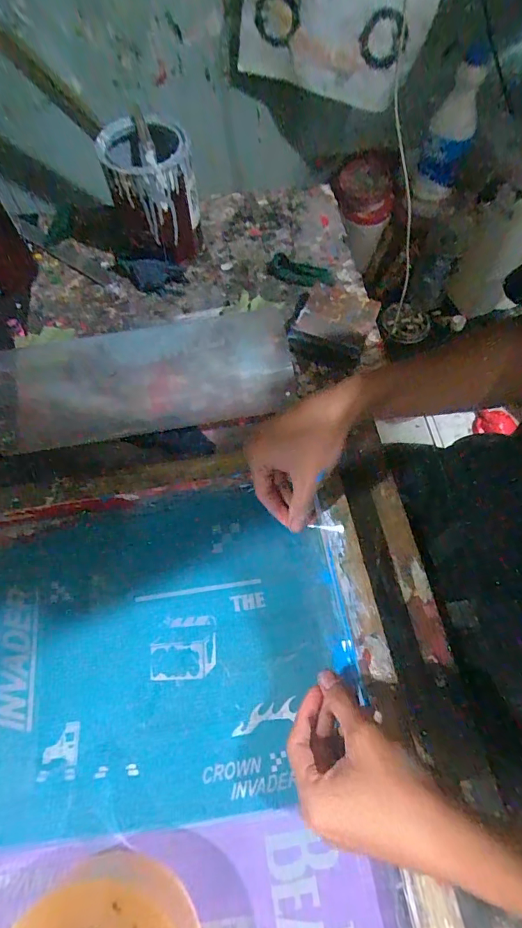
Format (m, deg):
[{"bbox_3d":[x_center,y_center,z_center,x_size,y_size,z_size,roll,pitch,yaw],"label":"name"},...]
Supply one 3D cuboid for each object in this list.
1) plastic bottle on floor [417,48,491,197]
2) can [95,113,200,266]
[{"bbox_3d":[0.334,-0.587,0.742,0.071,0.076,0.232,20,109,9],"label":"plastic bottle on floor"},{"bbox_3d":[-0.140,-0.346,0.564,0.100,0.139,0.109,-1,65,1],"label":"can"}]

